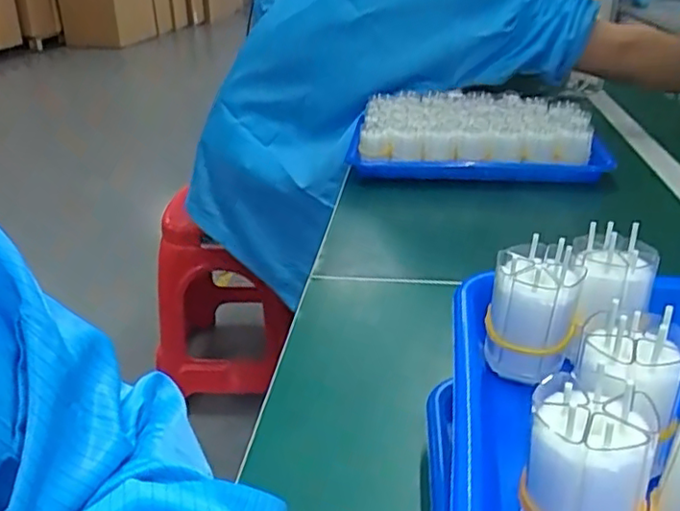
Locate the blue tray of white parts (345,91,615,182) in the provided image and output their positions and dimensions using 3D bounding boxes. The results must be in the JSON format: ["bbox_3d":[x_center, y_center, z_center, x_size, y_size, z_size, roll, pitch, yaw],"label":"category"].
[{"bbox_3d":[0.181,-0.164,0.852,0.298,0.065,0.228,3,27,5],"label":"blue tray of white parts"}]

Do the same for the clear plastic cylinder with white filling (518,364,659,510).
[{"bbox_3d":[0.084,0.079,0.221,0.042,0.067,0.036,10,29,18],"label":"clear plastic cylinder with white filling"}]

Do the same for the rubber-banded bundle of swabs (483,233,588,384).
[{"bbox_3d":[0.094,0.031,0.313,0.041,0.067,0.037,7,28,14],"label":"rubber-banded bundle of swabs"}]

